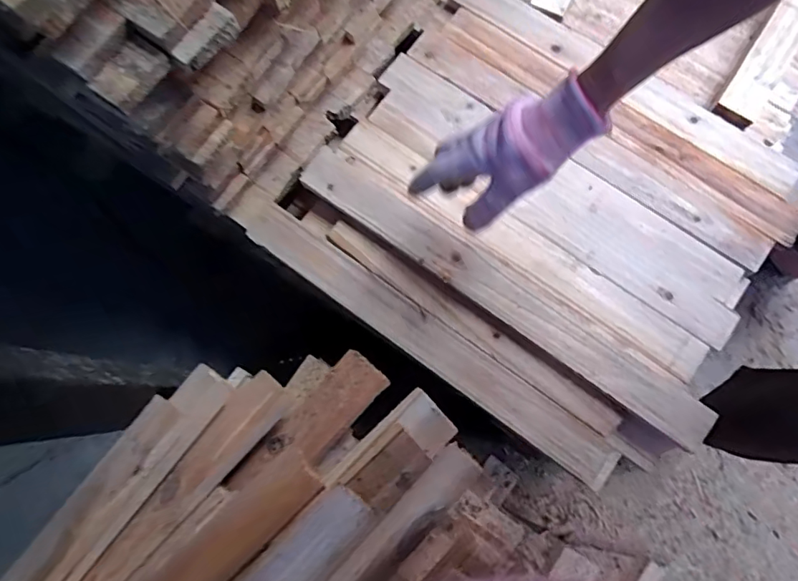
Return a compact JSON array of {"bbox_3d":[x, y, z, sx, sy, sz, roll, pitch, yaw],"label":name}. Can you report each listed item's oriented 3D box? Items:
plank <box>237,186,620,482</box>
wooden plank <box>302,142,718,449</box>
[{"bbox_3d":[0.020,0.045,0.619,0.523,0.015,0.049,36,81,8],"label":"plank"},{"bbox_3d":[0.116,-0.006,0.610,0.526,0.021,0.064,36,81,8],"label":"wooden plank"}]

